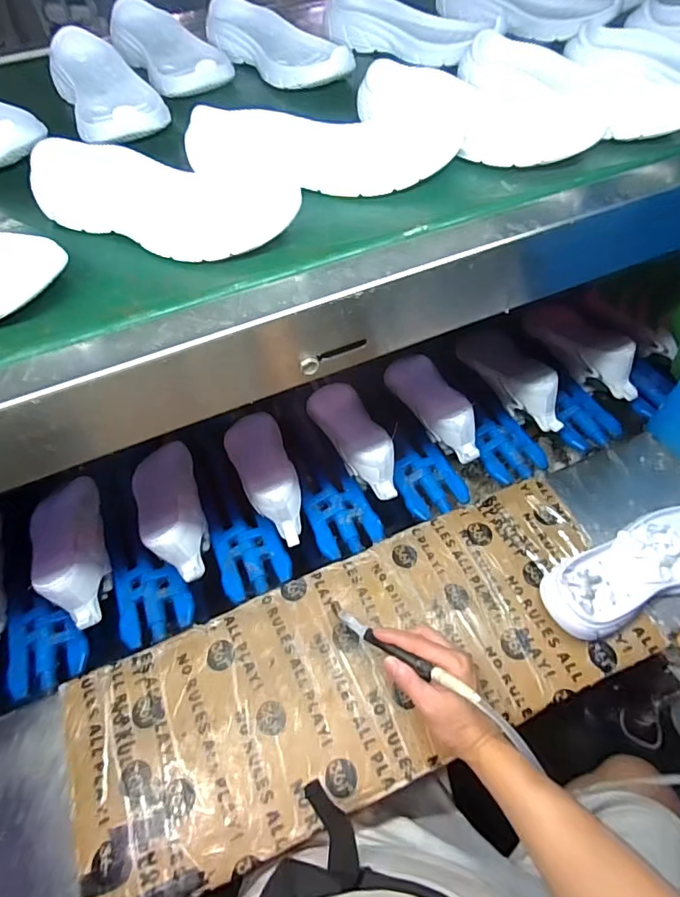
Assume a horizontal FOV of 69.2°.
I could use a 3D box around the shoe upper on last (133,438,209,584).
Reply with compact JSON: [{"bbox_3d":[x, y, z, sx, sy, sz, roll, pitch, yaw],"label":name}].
[{"bbox_3d":[-0.231,0.079,0.682,0.077,0.096,0.223,-17,57,-9],"label":"shoe upper on last"}]

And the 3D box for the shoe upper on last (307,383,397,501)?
[{"bbox_3d":[0.019,-0.019,0.743,0.079,0.090,0.234,-19,57,-10],"label":"shoe upper on last"}]

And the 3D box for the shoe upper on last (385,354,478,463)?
[{"bbox_3d":[0.140,-0.072,0.765,0.072,0.094,0.218,-17,57,-9],"label":"shoe upper on last"}]

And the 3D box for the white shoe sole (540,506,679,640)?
[{"bbox_3d":[0.374,0.139,0.598,0.287,0.045,0.099,-21,58,-12],"label":"white shoe sole"}]

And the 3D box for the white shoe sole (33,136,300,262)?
[{"bbox_3d":[-0.150,-0.222,0.421,0.219,0.038,0.114,18,58,14],"label":"white shoe sole"}]

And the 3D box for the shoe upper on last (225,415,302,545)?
[{"bbox_3d":[-0.110,0.033,0.724,0.080,0.081,0.235,-18,45,-10],"label":"shoe upper on last"}]

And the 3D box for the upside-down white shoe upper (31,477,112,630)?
[{"bbox_3d":[-0.364,0.128,0.661,0.075,0.087,0.226,-20,58,-11],"label":"upside-down white shoe upper"}]

